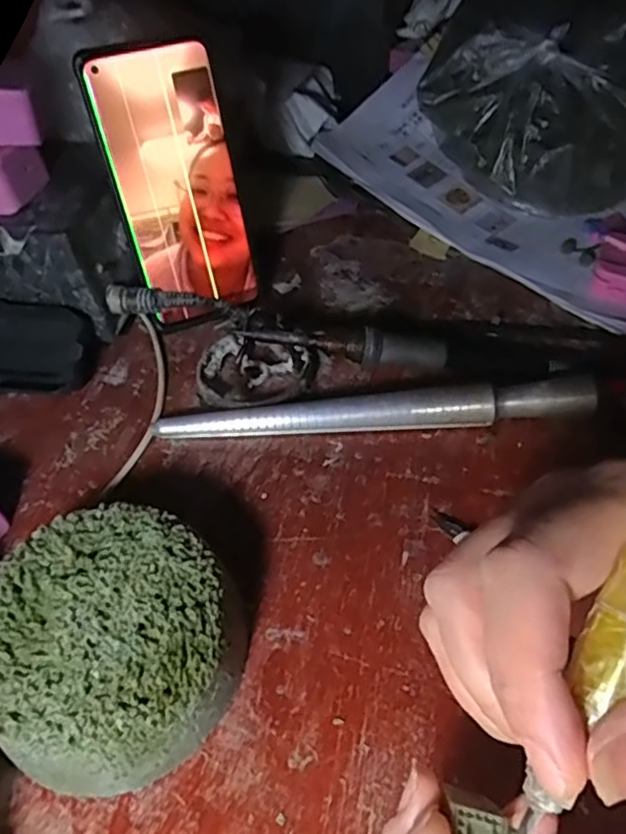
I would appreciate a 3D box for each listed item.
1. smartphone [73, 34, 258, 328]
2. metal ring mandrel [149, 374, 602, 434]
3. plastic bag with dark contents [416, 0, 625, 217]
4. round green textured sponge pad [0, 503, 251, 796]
[{"bbox_3d":[-0.080,-0.134,0.380,0.071,0.155,0.005,-18,32,-11],"label":"smartphone"},{"bbox_3d":[0.035,-0.004,0.354,0.240,0.025,0.020,-3,50,-1],"label":"metal ring mandrel"},{"bbox_3d":[0.188,-0.259,0.492,0.175,0.136,0.195,18,53,16],"label":"plastic bag with dark contents"},{"bbox_3d":[-0.083,0.092,0.265,0.102,0.044,0.099,-1,50,1],"label":"round green textured sponge pad"}]

